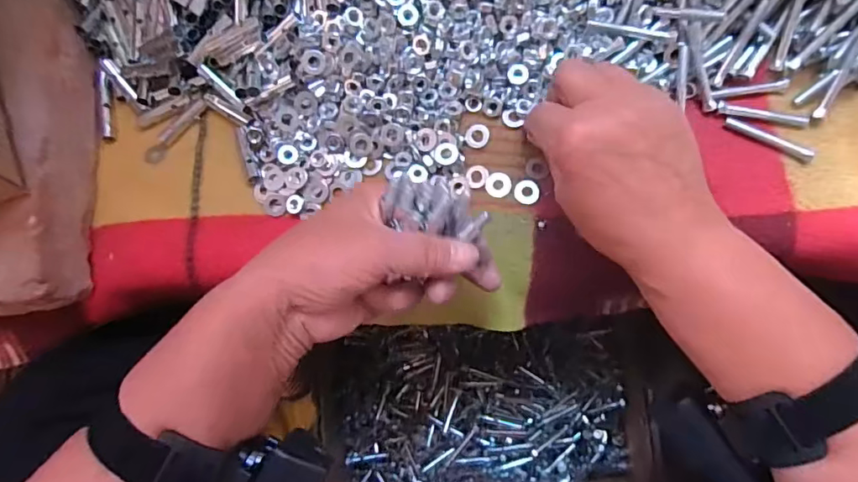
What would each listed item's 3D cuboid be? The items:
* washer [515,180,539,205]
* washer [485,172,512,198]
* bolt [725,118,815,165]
[{"bbox_3d":[0.067,-0.034,0.351,0.017,0.004,0.017,-1,82,4],"label":"washer"},{"bbox_3d":[0.048,-0.039,0.355,0.018,0.004,0.018,-1,82,4],"label":"washer"},{"bbox_3d":[0.224,-0.068,0.335,0.057,0.008,0.008,30,85,7],"label":"bolt"}]

